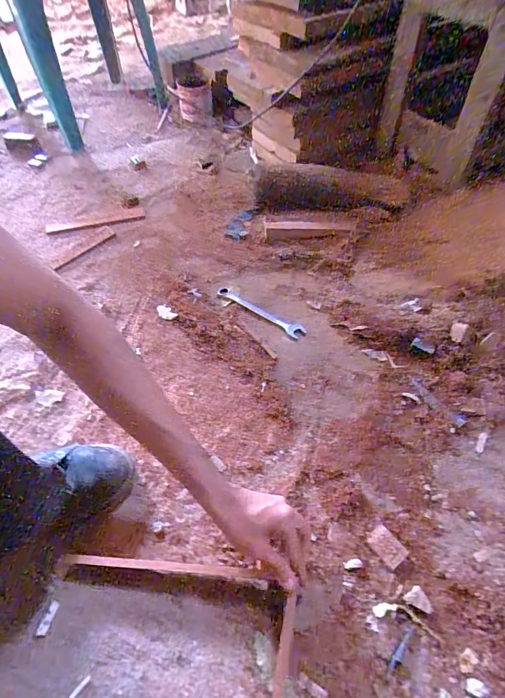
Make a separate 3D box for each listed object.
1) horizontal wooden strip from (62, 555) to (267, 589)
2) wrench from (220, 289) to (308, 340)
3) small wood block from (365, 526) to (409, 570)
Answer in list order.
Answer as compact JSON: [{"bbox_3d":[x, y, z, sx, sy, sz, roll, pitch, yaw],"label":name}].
[{"bbox_3d":[-0.110,0.267,0.462,0.251,0.037,0.014,4,55,4],"label":"horizontal wooden strip"},{"bbox_3d":[0.012,-0.073,0.743,0.197,0.004,0.030,29,60,20],"label":"wrench"},{"bbox_3d":[0.174,0.255,0.489,0.031,0.005,0.046,-34,61,-20],"label":"small wood block"}]

